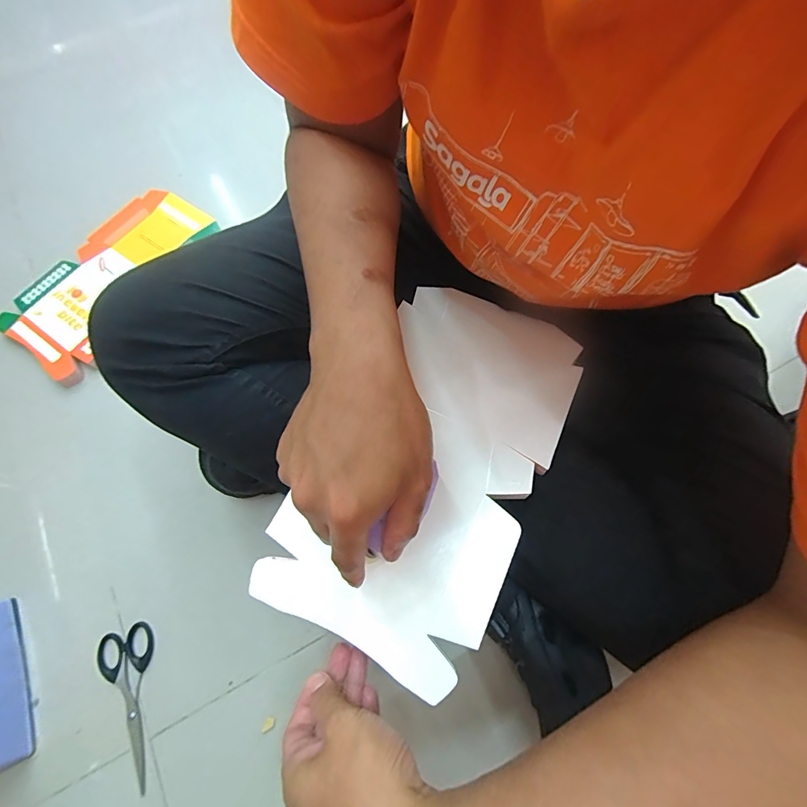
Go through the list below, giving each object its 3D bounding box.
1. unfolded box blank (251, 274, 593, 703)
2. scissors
[{"bbox_3d":[0.028,0.036,0.338,0.172,0.020,0.317,23,69,10],"label":"unfolded box blank"},{"bbox_3d":[-0.293,0.323,0.432,0.061,0.004,0.151,-21,70,-6],"label":"scissors"}]

